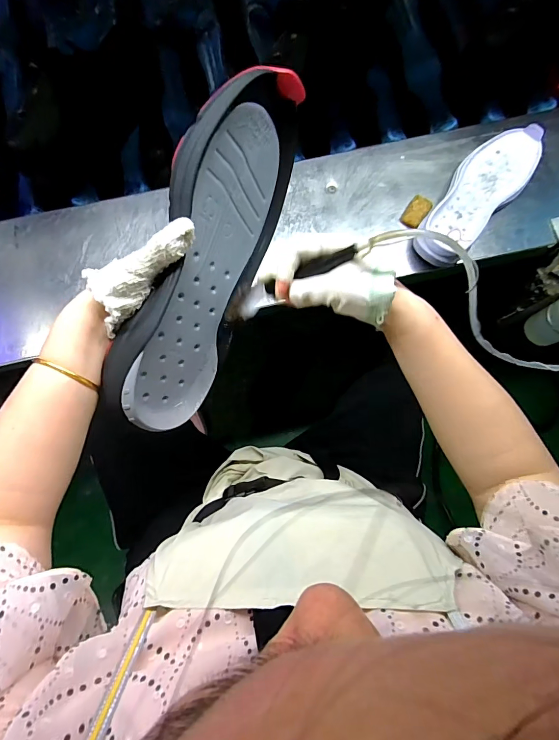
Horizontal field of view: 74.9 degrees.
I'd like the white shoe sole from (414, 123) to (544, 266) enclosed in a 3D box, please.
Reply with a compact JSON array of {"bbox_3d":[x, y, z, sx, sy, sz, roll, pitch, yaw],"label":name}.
[{"bbox_3d":[0.314,-0.277,0.584,0.099,0.043,0.270,39,82,4],"label":"white shoe sole"}]

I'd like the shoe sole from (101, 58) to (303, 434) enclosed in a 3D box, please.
[{"bbox_3d":[-0.067,-0.108,0.362,0.034,0.126,0.337,25,97,32],"label":"shoe sole"}]

